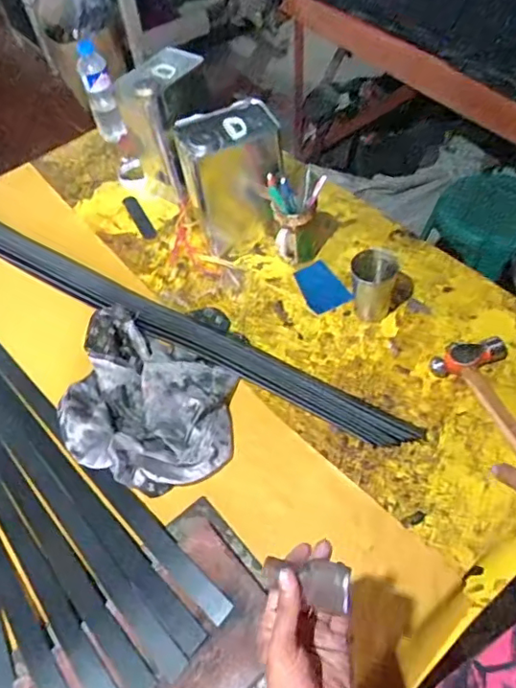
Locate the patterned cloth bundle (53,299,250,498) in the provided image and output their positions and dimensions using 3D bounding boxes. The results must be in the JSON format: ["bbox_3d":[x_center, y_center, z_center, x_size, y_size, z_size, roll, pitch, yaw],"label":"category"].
[{"bbox_3d":[-0.164,0.060,0.835,0.263,0.054,0.319,2,54,7],"label":"patterned cloth bundle"}]

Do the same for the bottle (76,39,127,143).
[{"bbox_3d":[-0.341,-0.541,1.207,0.061,0.203,0.060,-19,56,-8],"label":"bottle"}]

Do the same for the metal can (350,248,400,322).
[{"bbox_3d":[0.187,-0.101,0.895,0.070,0.099,0.068,-2,54,3],"label":"metal can"}]

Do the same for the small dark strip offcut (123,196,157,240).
[{"bbox_3d":[-0.239,-0.255,1.118,0.030,0.008,0.141,-27,56,-14],"label":"small dark strip offcut"}]

